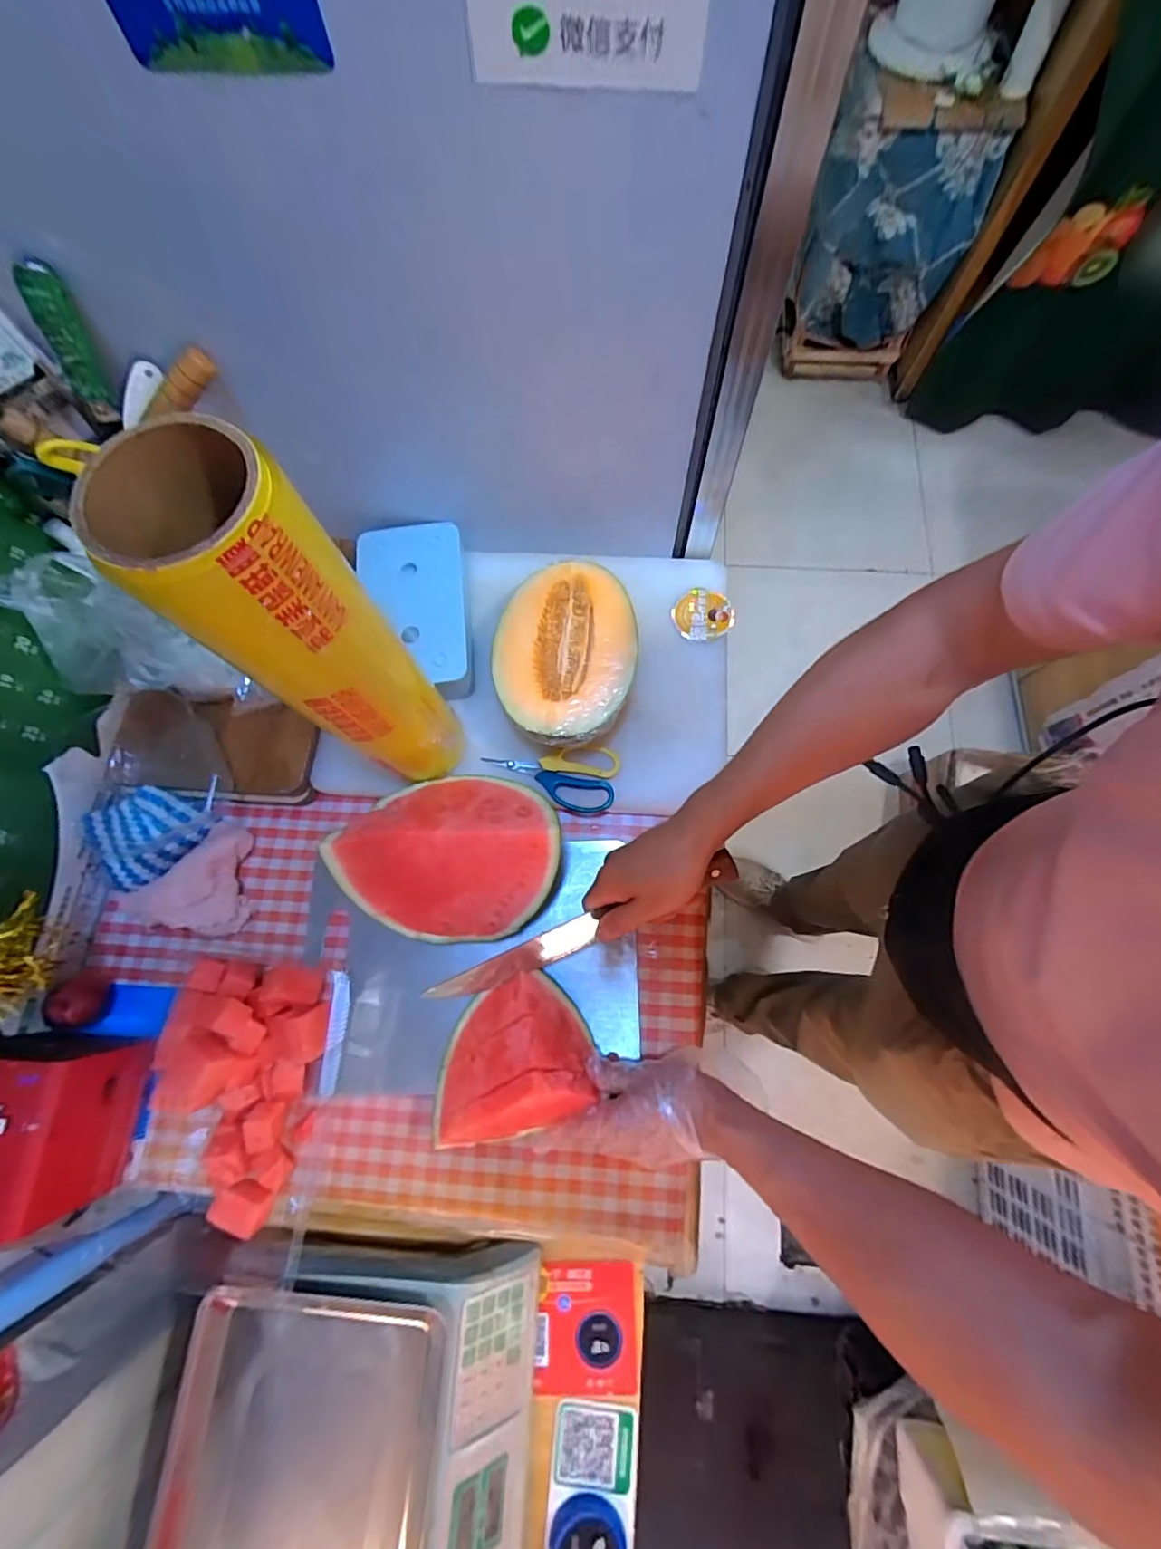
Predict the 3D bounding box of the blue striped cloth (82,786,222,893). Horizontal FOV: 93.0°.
[{"bbox_3d":[-0.460,0.057,0.580,0.118,0.036,0.091,-35,76,-8],"label":"blue striped cloth"}]

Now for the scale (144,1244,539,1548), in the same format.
[{"bbox_3d":[-0.207,0.657,0.511,0.300,0.115,0.334,3,74,3],"label":"scale"}]

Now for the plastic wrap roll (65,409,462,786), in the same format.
[{"bbox_3d":[-0.177,-0.081,0.406,0.086,0.331,0.085,-1,74,2],"label":"plastic wrap roll"}]

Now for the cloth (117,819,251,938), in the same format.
[{"bbox_3d":[-0.413,0.102,0.571,0.139,0.032,0.116,3,74,3],"label":"cloth"}]

